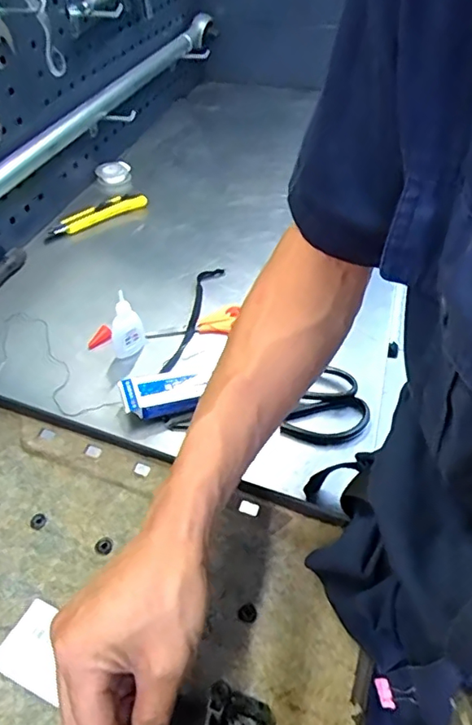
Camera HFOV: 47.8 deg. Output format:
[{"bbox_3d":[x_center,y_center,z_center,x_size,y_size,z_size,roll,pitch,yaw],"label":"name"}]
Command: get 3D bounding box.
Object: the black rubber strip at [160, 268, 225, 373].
[{"bbox_3d":[-0.059,-0.062,0.690,0.031,0.008,0.224,12,45,10],"label":"black rubber strip"}]

